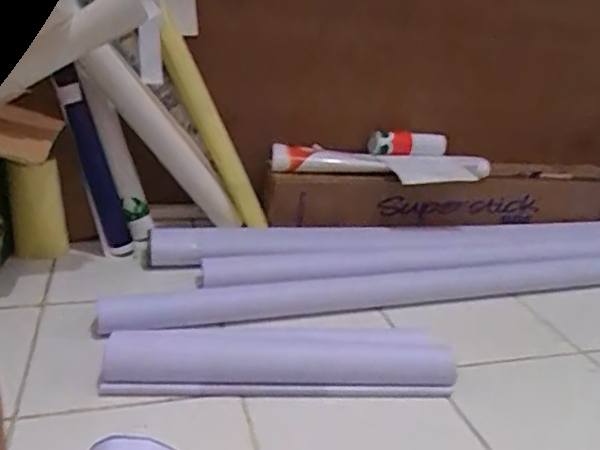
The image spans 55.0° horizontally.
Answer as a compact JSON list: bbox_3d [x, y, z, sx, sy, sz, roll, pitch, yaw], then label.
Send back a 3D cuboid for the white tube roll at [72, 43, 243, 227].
[{"bbox_3d":[-0.284,-0.175,1.236,0.083,0.489,0.060,-39,31,-3],"label":"white tube roll"}]

